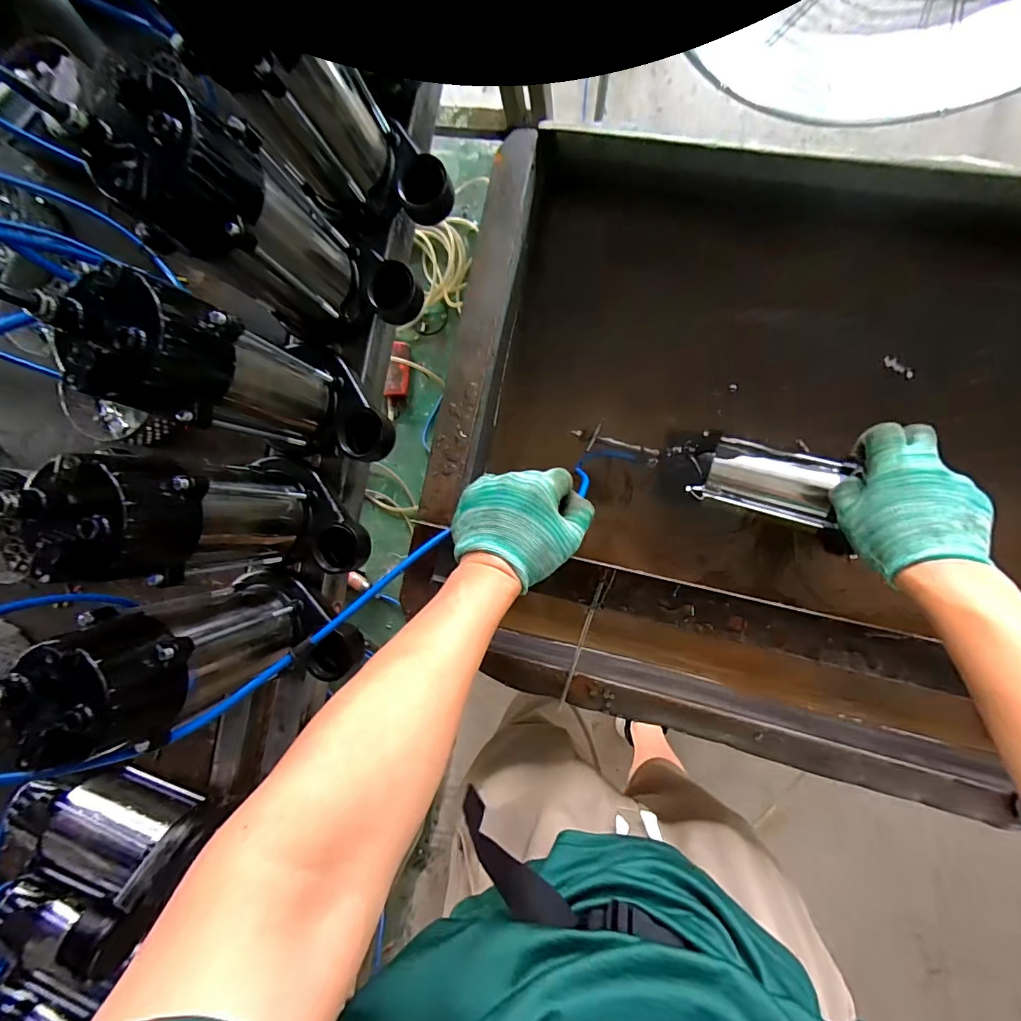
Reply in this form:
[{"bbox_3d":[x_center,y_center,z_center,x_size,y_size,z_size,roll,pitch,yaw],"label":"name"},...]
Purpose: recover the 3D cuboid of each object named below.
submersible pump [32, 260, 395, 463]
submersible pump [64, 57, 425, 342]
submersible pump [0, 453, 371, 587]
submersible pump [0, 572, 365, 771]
[{"bbox_3d":[-0.214,-0.098,0.411,0.143,0.239,0.108,39,96,7],"label":"submersible pump"},{"bbox_3d":[-0.193,-0.226,0.402,0.132,0.226,0.111,34,96,8],"label":"submersible pump"},{"bbox_3d":[-0.244,0.006,0.418,0.152,0.240,0.116,4,91,9],"label":"submersible pump"},{"bbox_3d":[-0.253,0.131,0.415,0.152,0.235,0.102,9,92,9],"label":"submersible pump"}]

